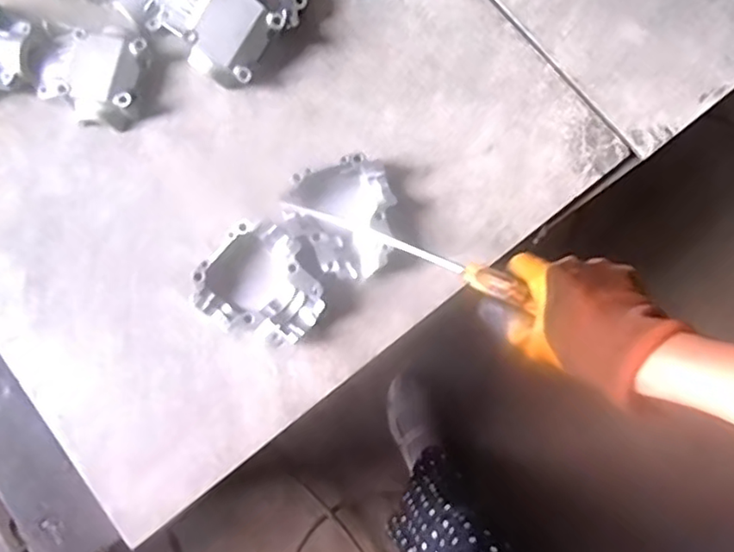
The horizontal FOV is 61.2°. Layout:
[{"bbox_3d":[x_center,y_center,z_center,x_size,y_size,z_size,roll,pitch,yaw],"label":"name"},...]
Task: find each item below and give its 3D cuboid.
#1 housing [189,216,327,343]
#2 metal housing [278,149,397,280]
[{"bbox_3d":[-0.124,0.013,0.757,0.148,0.052,0.133,35,80,7],"label":"housing"},{"bbox_3d":[-0.028,-0.068,0.776,0.134,0.049,0.141,0,78,0],"label":"metal housing"}]

